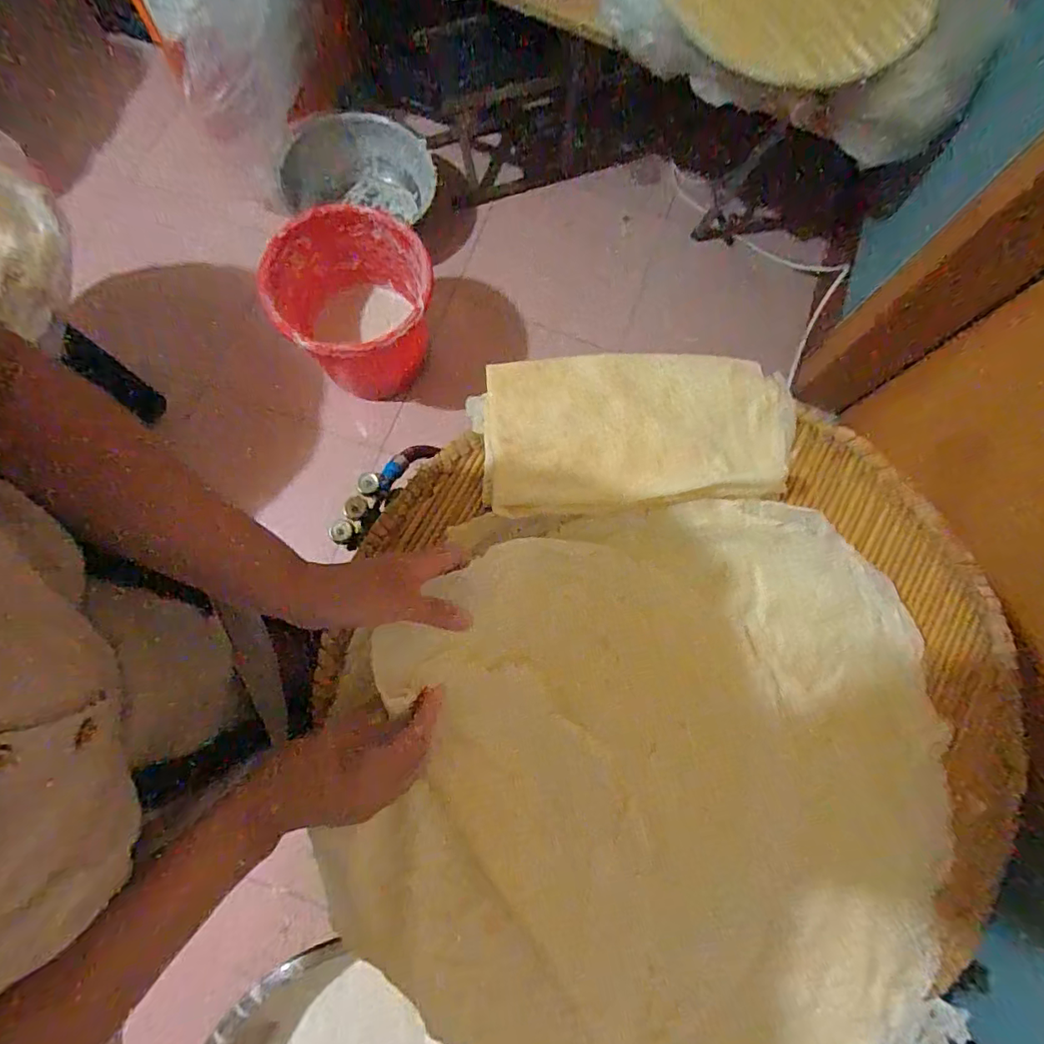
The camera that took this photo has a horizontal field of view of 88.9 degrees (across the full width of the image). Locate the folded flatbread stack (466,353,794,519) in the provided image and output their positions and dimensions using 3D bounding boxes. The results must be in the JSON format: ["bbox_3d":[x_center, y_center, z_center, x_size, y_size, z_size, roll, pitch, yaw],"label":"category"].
[{"bbox_3d":[0.121,-0.096,0.544,0.322,0.026,0.168,-5,77,0],"label":"folded flatbread stack"}]

